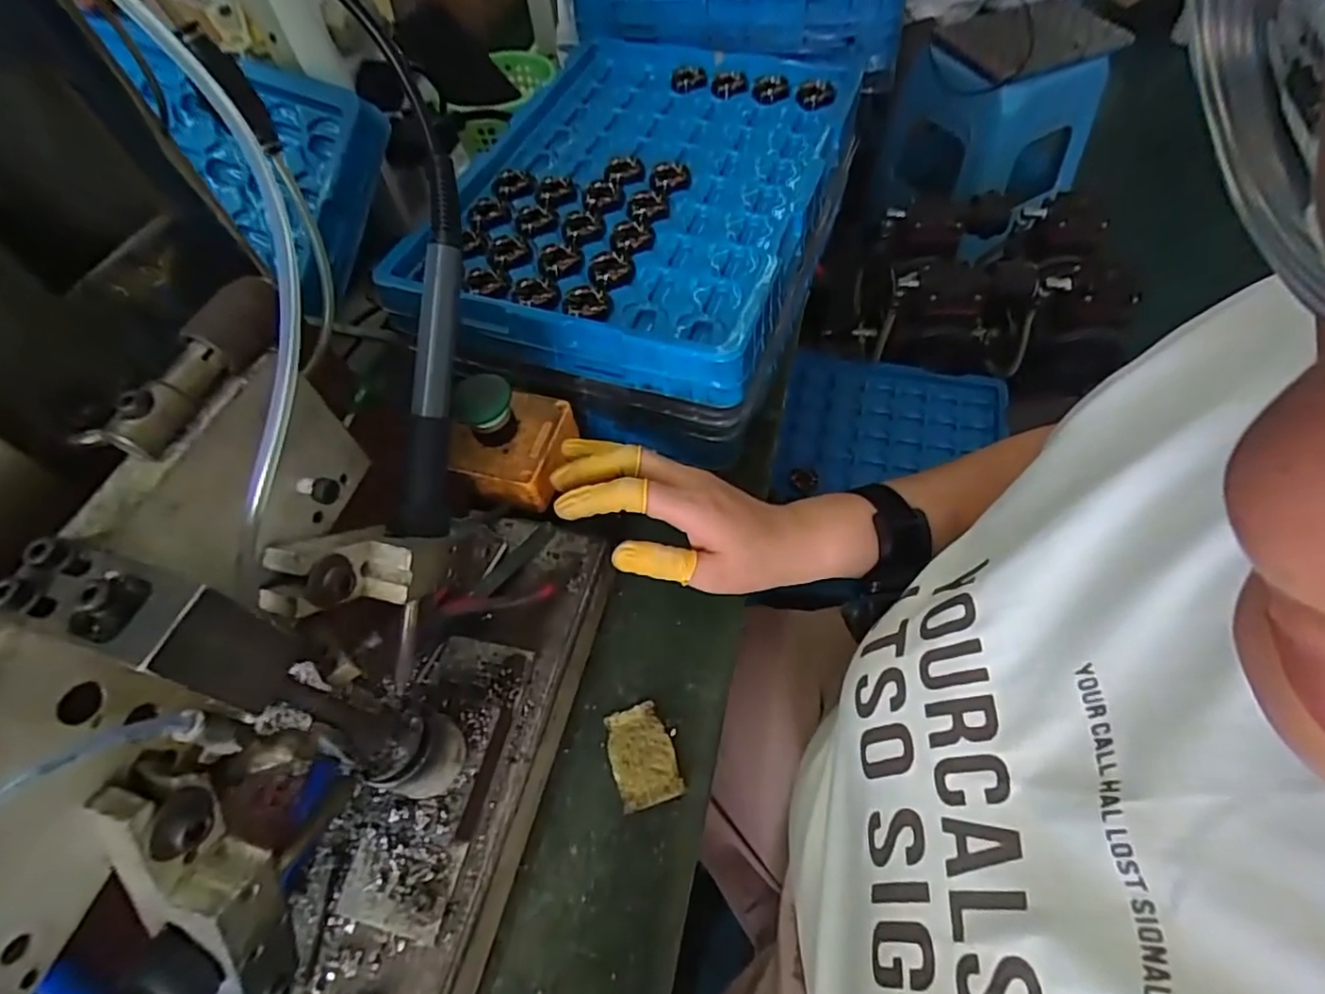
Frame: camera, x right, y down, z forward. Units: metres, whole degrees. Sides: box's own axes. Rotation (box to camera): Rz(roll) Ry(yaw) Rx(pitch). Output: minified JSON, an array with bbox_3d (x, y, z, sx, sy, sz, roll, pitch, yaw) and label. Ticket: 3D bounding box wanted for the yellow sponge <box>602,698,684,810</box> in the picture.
[{"bbox_3d":[-0.012,0.144,0.350,0.035,0.004,0.053,-19,59,-8],"label":"yellow sponge"}]

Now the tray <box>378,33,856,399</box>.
[{"bbox_3d":[-0.019,-0.252,0.490,0.276,0.036,0.366,16,61,13],"label":"tray"}]

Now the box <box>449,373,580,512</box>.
[{"bbox_3d":[-0.096,-0.043,0.396,0.063,0.060,0.071,15,60,12],"label":"box"}]

